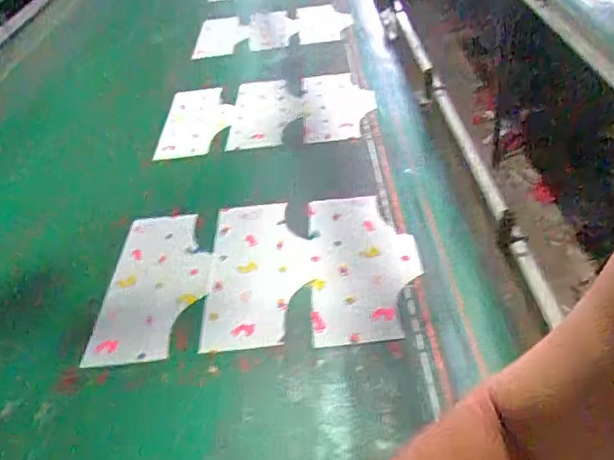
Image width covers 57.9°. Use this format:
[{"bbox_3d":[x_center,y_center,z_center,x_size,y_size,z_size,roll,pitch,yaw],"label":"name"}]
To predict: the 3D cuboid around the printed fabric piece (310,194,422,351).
[{"bbox_3d":[0.084,0.044,0.809,0.155,0.010,0.296,-3,39,1],"label":"printed fabric piece"}]

